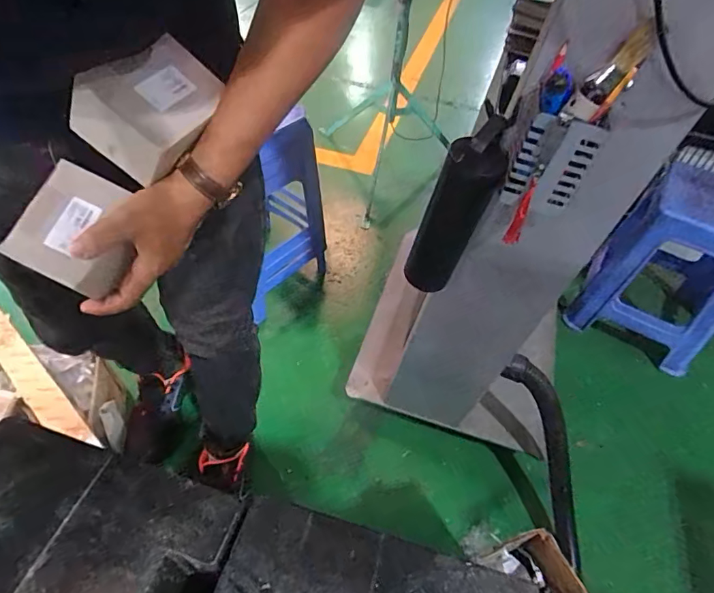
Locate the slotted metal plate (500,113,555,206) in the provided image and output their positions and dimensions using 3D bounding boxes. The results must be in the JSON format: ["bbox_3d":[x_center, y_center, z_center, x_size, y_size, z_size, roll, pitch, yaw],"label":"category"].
[{"bbox_3d":[0.178,-0.143,0.499,0.021,0.104,0.016,24,51,14],"label":"slotted metal plate"}]

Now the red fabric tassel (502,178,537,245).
[{"bbox_3d":[0.185,-0.092,0.527,0.016,0.081,0.012,22,50,13],"label":"red fabric tassel"}]

